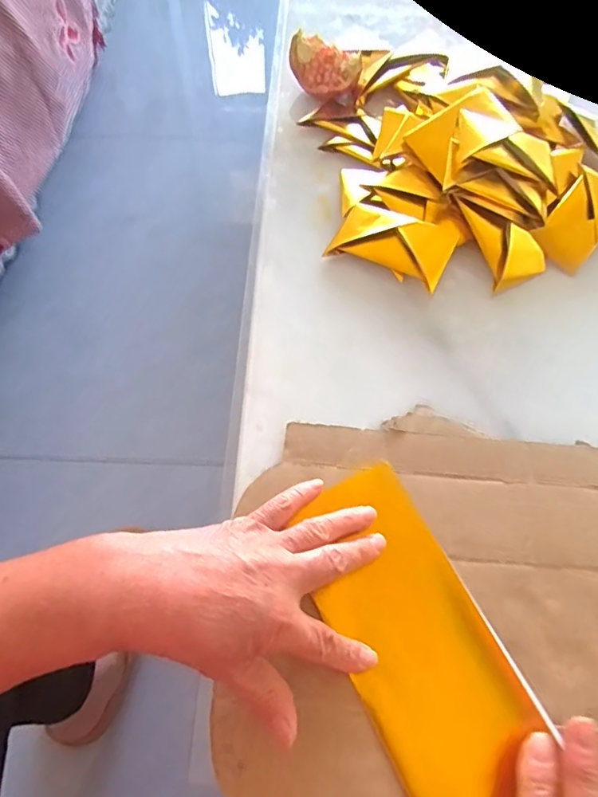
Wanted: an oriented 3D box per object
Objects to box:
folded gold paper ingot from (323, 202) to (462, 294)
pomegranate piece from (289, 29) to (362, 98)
[{"bbox_3d":[0.085,-0.140,0.473,0.103,0.016,0.060,24,81,15],"label":"folded gold paper ingot"},{"bbox_3d":[0.025,-0.356,0.574,0.082,0.047,0.046,26,63,12],"label":"pomegranate piece"}]

